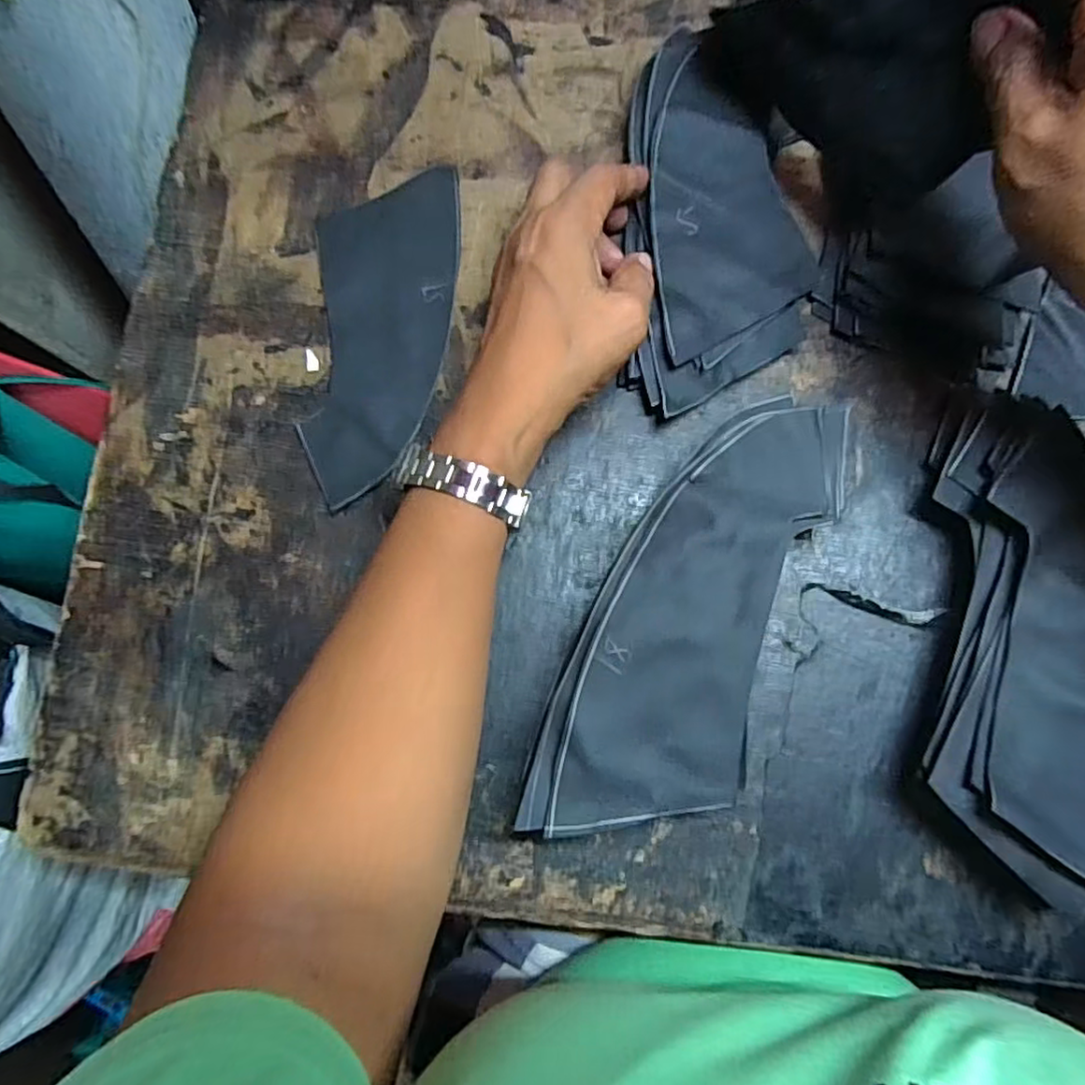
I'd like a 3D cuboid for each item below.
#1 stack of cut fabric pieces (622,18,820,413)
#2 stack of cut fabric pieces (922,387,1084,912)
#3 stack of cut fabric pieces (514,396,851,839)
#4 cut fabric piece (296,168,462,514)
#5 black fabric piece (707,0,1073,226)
[{"bbox_3d":[0.084,-0.155,0.314,0.082,0.019,0.185,-1,82,1],"label":"stack of cut fabric pieces"},{"bbox_3d":[0.209,0.038,0.274,0.086,0.037,0.210,8,81,3],"label":"stack of cut fabric pieces"},{"bbox_3d":[0.064,0.032,0.278,0.079,0.039,0.195,24,82,5],"label":"stack of cut fabric pieces"},{"bbox_3d":[-0.079,-0.105,0.318,0.067,0.004,0.170,1,81,1],"label":"cut fabric piece"},{"bbox_3d":[0.125,-0.208,0.268,0.037,0.091,0.139,-40,82,-5],"label":"black fabric piece"}]

